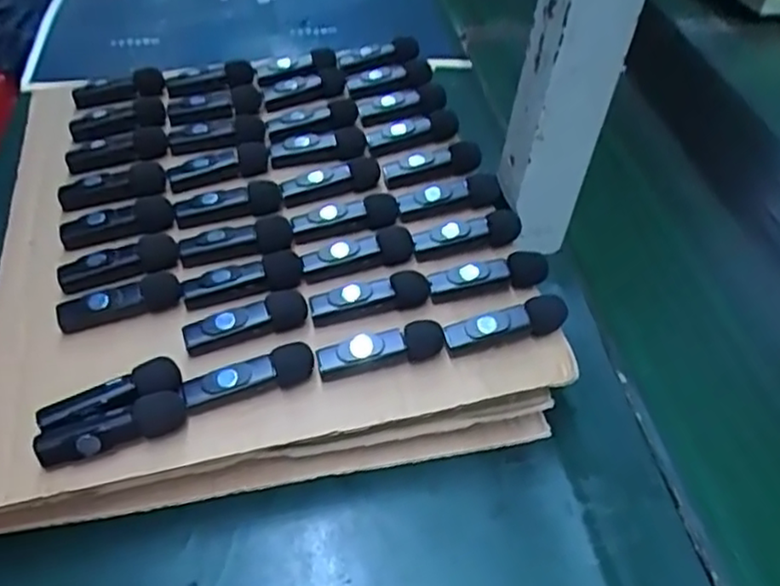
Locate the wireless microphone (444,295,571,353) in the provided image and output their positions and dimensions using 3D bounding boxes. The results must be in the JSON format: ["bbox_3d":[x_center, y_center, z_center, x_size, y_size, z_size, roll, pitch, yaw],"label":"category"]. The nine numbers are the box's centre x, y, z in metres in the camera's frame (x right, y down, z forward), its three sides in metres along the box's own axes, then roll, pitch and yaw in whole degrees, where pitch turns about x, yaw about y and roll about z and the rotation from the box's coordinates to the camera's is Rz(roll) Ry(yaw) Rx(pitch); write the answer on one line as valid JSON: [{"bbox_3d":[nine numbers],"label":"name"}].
[{"bbox_3d":[0.060,0.016,0.347,0.063,0.020,0.013,-8,48,-13],"label":"wireless microphone"}]

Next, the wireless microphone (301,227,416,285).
[{"bbox_3d":[-0.019,-0.025,0.383,0.065,0.018,0.021,-9,49,-14],"label":"wireless microphone"}]

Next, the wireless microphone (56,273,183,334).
[{"bbox_3d":[-0.145,0.005,0.361,0.063,0.018,0.013,-11,49,-16],"label":"wireless microphone"}]

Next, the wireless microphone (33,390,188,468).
[{"bbox_3d":[-0.128,0.062,0.310,0.065,0.014,0.015,-14,50,-18],"label":"wireless microphone"}]

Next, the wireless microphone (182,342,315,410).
[{"bbox_3d":[-0.068,0.040,0.328,0.063,0.016,0.014,-12,49,-17],"label":"wireless microphone"}]

